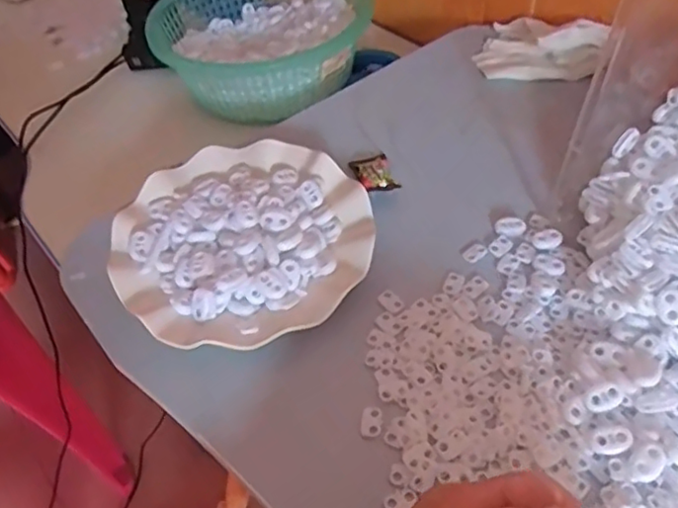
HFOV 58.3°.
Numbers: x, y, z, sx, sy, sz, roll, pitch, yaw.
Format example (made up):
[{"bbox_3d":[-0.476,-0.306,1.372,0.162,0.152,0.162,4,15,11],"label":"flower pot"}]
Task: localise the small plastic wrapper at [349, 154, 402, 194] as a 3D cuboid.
[{"bbox_3d":[0.029,-0.065,0.489,0.030,0.016,0.049,-11,49,-4],"label":"small plastic wrapper"}]

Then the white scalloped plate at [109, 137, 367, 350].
[{"bbox_3d":[-0.069,-0.015,0.437,0.176,0.024,0.178,-3,49,4],"label":"white scalloped plate"}]

